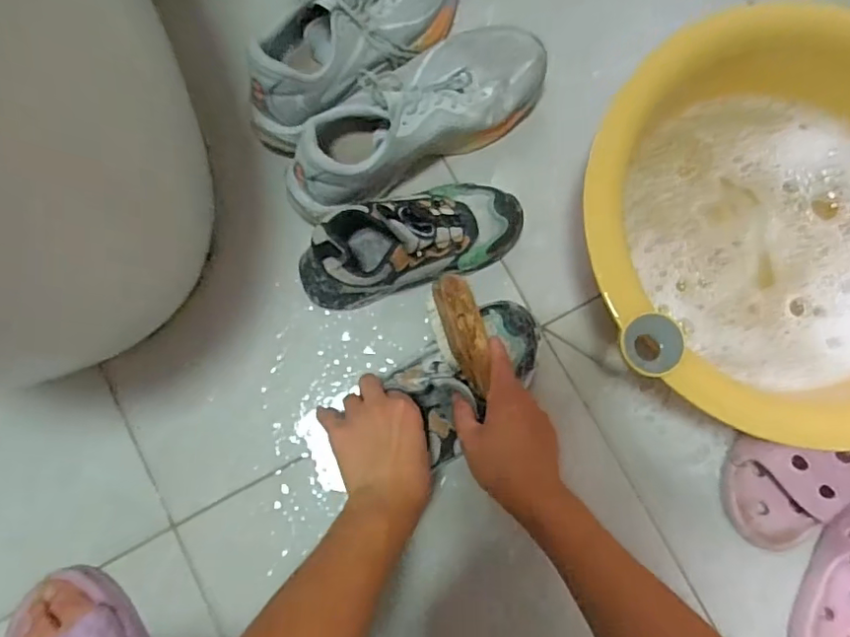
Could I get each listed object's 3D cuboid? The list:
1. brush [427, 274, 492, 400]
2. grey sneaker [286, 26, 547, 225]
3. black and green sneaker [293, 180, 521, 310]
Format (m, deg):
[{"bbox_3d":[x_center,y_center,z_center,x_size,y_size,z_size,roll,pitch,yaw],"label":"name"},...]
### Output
[{"bbox_3d":[0.032,0.016,0.496,0.045,0.035,0.105,-14,73,-4],"label":"brush"},{"bbox_3d":[-0.013,-0.200,0.561,0.284,0.117,0.105,-32,84,-7],"label":"grey sneaker"},{"bbox_3d":[-0.014,-0.076,0.542,0.225,0.108,0.089,-14,79,-4],"label":"black and green sneaker"}]

